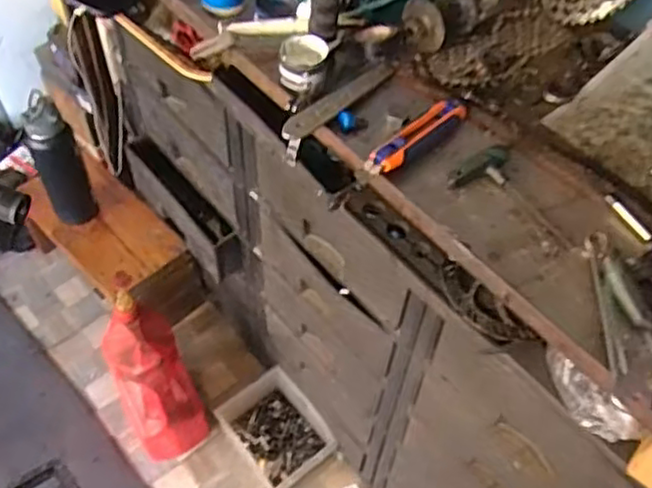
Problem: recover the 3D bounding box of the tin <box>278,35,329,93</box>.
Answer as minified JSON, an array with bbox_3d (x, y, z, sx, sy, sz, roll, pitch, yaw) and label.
[{"bbox_3d":[-0.026,-0.197,0.764,0.049,0.049,0.047,2,54,-3],"label":"tin"}]

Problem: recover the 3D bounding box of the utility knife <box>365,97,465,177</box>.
[{"bbox_3d":[0.096,-0.111,0.729,0.028,0.028,0.152,39,60,22],"label":"utility knife"}]

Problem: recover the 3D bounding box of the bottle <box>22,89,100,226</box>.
[{"bbox_3d":[-0.536,-0.164,1.383,0.090,0.307,0.070,-18,57,-16],"label":"bottle"}]

